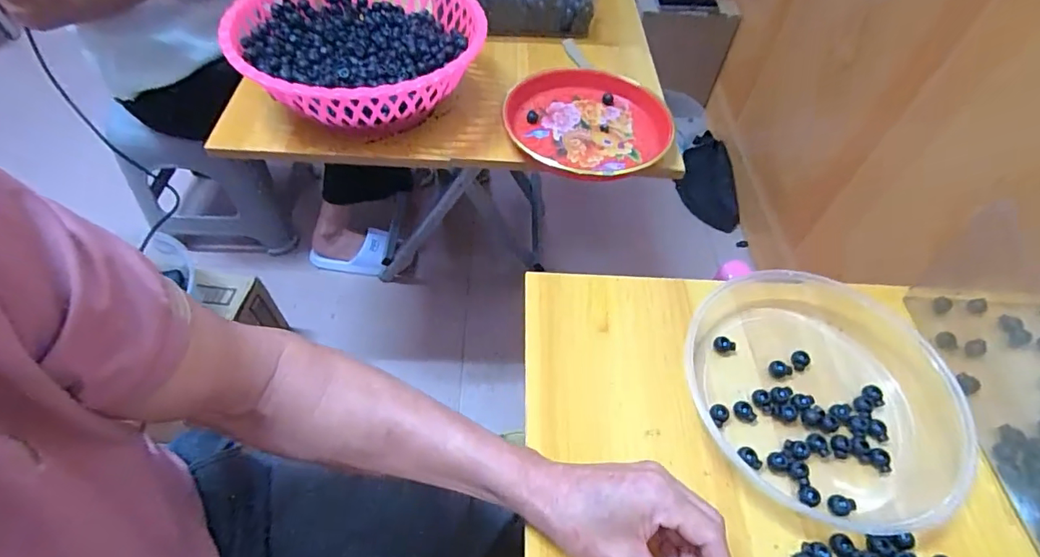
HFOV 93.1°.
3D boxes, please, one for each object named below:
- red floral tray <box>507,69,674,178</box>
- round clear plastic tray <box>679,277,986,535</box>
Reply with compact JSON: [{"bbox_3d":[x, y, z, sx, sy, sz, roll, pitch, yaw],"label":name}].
[{"bbox_3d":[0.086,-0.203,0.644,0.211,0.034,0.208,10,54,5],"label":"red floral tray"},{"bbox_3d":[0.263,0.093,0.430,0.206,0.034,0.221,1,54,-2],"label":"round clear plastic tray"}]

